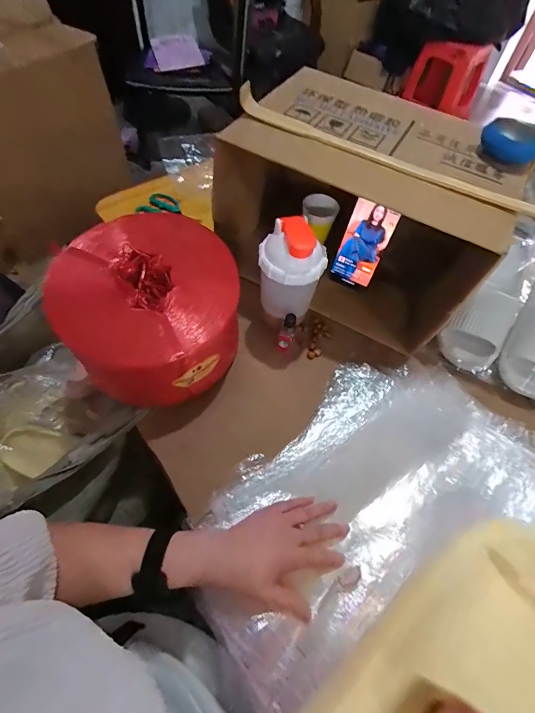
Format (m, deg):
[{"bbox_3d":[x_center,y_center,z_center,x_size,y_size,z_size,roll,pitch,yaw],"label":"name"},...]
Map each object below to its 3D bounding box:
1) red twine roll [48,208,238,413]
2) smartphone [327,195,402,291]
[{"bbox_3d":[-0.173,-0.072,0.544,0.244,0.127,0.276,-37,67,-24],"label":"red twine roll"},{"bbox_3d":[0.158,-0.181,0.611,0.075,0.146,0.011,29,44,9],"label":"smartphone"}]

